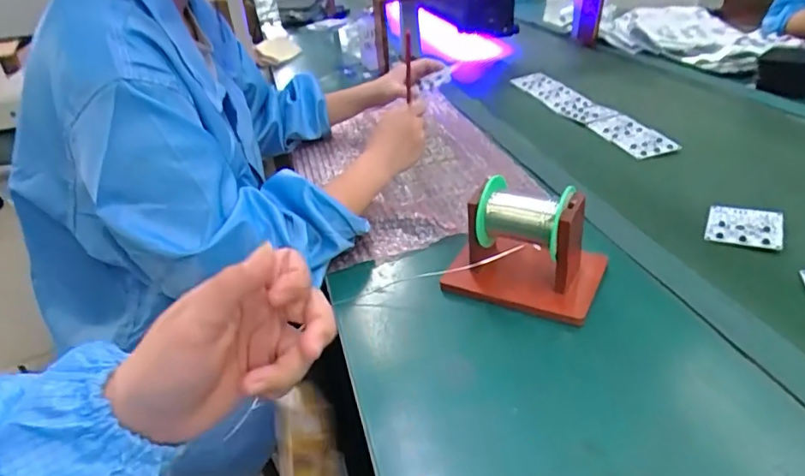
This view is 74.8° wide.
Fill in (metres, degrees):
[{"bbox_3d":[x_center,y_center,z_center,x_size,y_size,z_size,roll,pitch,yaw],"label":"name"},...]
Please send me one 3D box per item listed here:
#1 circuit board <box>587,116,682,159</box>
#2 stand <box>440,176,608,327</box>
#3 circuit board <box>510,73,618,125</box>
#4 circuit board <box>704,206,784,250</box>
[{"bbox_3d":[0.338,-0.154,0.786,0.070,0.008,0.139,-13,33,-12],"label":"circuit board"},{"bbox_3d":[0.113,0.004,0.485,0.133,0.094,0.092,12,36,25],"label":"stand"},{"bbox_3d":[0.283,-0.252,0.943,0.071,0.007,0.252,-17,36,-10],"label":"circuit board"},{"bbox_3d":[0.362,-0.013,0.558,0.068,0.007,0.071,13,36,26],"label":"circuit board"}]

